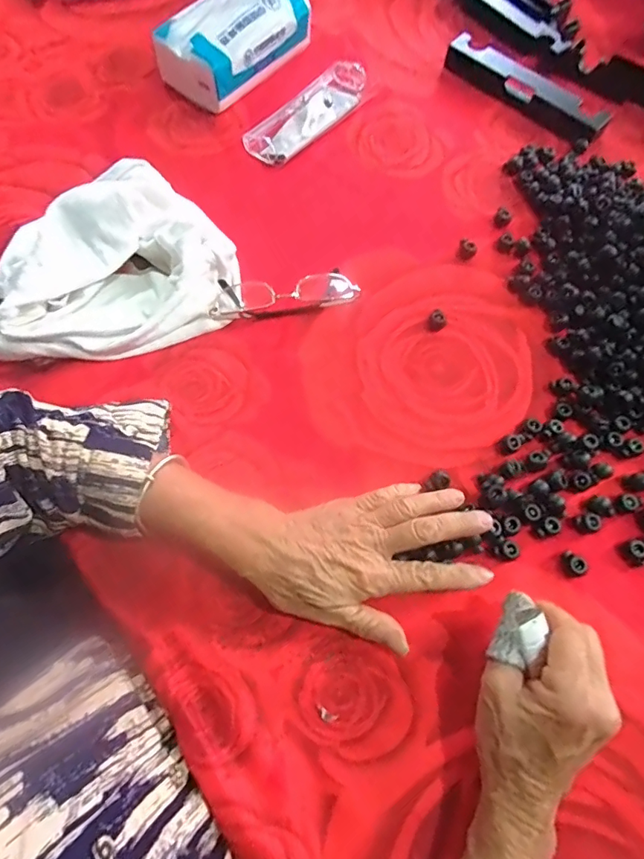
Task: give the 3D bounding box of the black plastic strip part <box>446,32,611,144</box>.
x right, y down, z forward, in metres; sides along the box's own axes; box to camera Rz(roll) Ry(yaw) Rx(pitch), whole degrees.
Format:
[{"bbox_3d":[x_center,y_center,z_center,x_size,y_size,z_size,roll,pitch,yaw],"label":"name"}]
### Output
[{"bbox_3d":[0.222,-0.376,0.526,0.190,0.015,0.038,43,74,15],"label":"black plastic strip part"}]

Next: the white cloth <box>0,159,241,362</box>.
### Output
[{"bbox_3d":[-0.203,-0.130,0.412,0.229,0.061,0.183,-37,73,-14],"label":"white cloth"}]

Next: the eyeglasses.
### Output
[{"bbox_3d":[-0.035,-0.125,0.433,0.132,0.021,0.039,-12,69,-5],"label":"eyeglasses"}]

